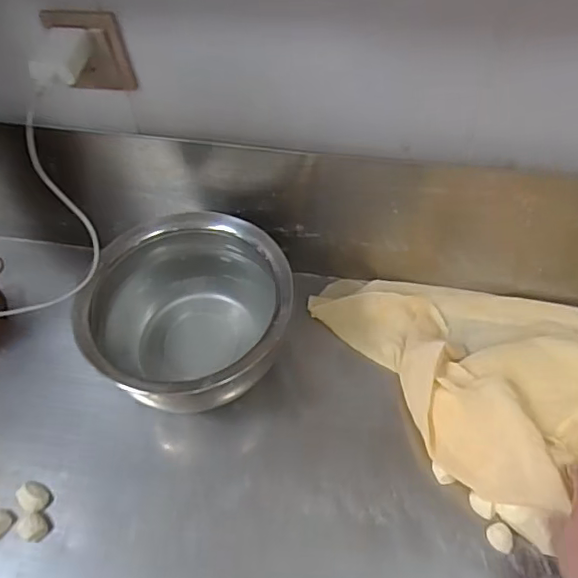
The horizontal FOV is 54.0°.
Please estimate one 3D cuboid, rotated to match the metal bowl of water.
[{"bbox_3d":[-0.119,0.044,0.718,0.234,0.160,0.220,8,56,9],"label":"metal bowl of water"}]

